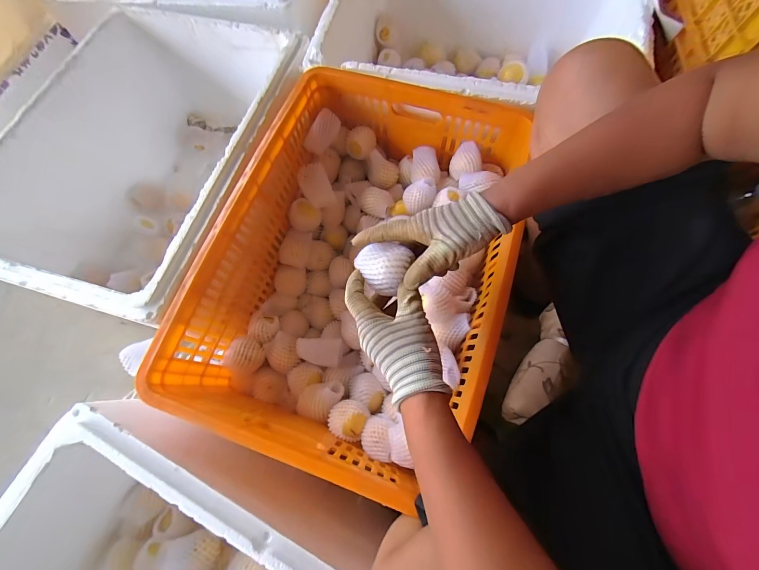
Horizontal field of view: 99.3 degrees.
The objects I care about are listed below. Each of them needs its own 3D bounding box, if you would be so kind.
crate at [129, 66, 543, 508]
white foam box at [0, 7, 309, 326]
[{"bbox_3d":[-0.032,-0.033,0.551,0.407,0.212,0.578,15,72,7],"label":"crate"},{"bbox_3d":[-0.435,-0.236,0.681,0.479,0.296,0.603,15,72,7],"label":"white foam box"}]

